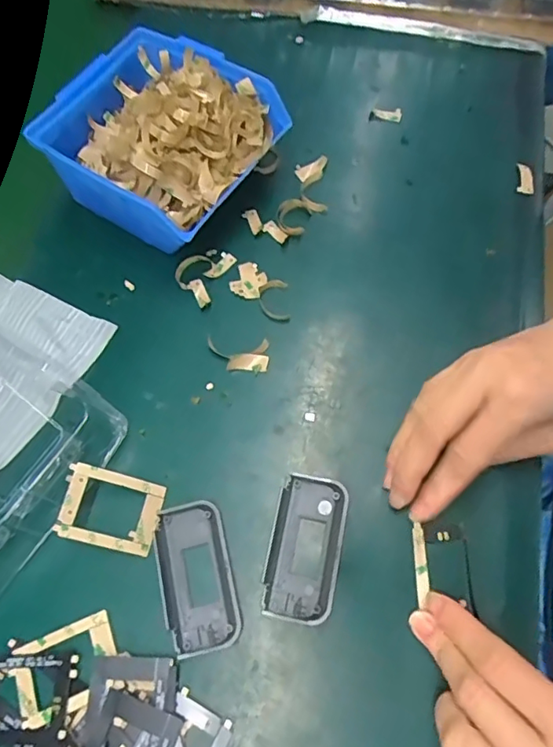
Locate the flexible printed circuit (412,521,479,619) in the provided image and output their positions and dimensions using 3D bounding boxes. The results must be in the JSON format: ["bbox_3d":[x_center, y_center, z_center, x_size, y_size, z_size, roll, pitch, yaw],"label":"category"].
[{"bbox_3d":[0.090,0.103,0.290,0.030,0.007,0.044,1,68,-3],"label":"flexible printed circuit"}]

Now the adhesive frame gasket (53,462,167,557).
[{"bbox_3d":[-0.092,0.075,0.299,0.054,0.005,0.040,21,69,-17],"label":"adhesive frame gasket"}]

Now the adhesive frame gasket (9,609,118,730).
[{"bbox_3d":[-0.108,0.155,0.278,0.053,0.004,0.045,-24,62,-7],"label":"adhesive frame gasket"}]

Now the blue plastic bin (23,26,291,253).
[{"bbox_3d":[-0.081,-0.162,0.377,0.137,0.069,0.125,34,73,15],"label":"blue plastic bin"}]

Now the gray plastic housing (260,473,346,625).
[{"bbox_3d":[0.016,0.095,0.295,0.038,0.010,0.075,10,68,7],"label":"gray plastic housing"}]

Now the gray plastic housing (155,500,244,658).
[{"bbox_3d":[-0.044,0.110,0.293,0.038,0.006,0.076,-15,67,-4],"label":"gray plastic housing"}]

